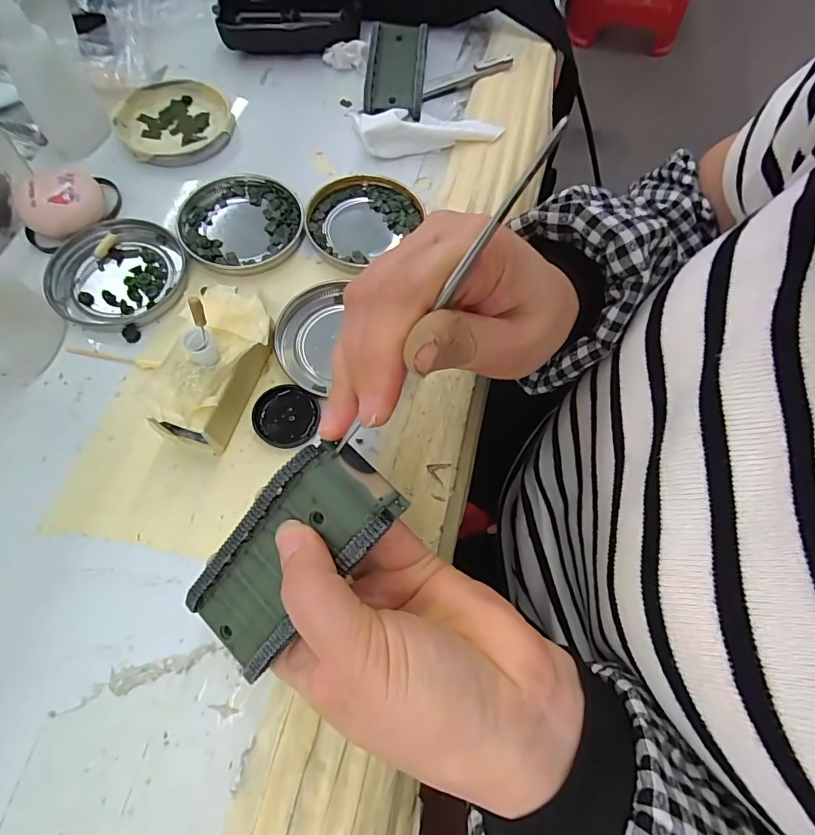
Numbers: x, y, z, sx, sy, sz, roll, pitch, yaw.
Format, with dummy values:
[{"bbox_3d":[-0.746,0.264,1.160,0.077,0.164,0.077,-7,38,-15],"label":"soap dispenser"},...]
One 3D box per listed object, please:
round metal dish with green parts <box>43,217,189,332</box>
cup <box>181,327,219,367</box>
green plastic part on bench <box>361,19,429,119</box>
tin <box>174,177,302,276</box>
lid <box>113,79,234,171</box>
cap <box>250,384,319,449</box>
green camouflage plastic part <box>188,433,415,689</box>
[{"bbox_3d":[-0.180,-0.090,0.285,0.075,0.010,0.076,1,68,-2],"label":"round metal dish with green parts"},{"bbox_3d":[-0.102,-0.035,0.228,0.013,0.016,0.013,1,68,-2],"label":"cup"},{"bbox_3d":[-0.009,-0.277,0.362,0.045,0.023,0.098,5,68,-1],"label":"green plastic part on bench"},{"bbox_3d":[-0.110,-0.130,0.306,0.076,0.008,0.078,1,68,-2],"label":"tin"},{"bbox_3d":[-0.170,-0.217,0.337,0.075,0.010,0.080,1,68,-2],"label":"lid"},{"bbox_3d":[-0.067,0.000,0.256,0.034,0.007,0.034,1,68,-2],"label":"cap"},{"bbox_3d":[-0.048,0.055,0.179,0.043,0.018,0.096,44,101,14],"label":"green camouflage plastic part"}]

